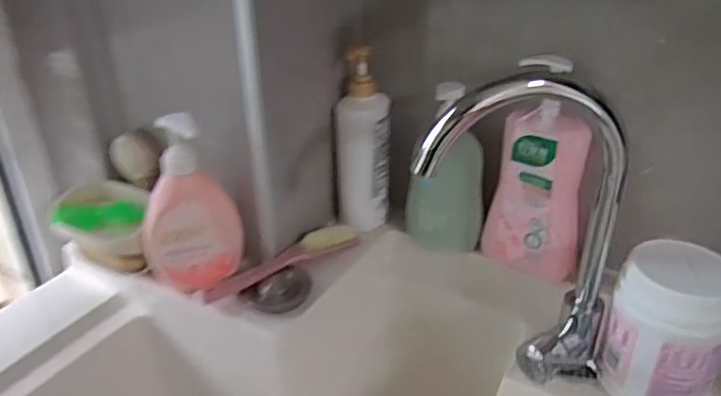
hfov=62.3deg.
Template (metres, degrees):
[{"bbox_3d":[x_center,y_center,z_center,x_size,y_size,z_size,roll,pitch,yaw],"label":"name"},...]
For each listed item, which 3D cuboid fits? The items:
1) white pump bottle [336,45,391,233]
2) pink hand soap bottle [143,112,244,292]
[{"bbox_3d":[0.003,-0.071,0.778,0.073,0.230,0.056,6,31,10],"label":"white pump bottle"},{"bbox_3d":[-0.191,0.008,0.671,0.111,0.191,0.055,-17,34,-25],"label":"pink hand soap bottle"}]

